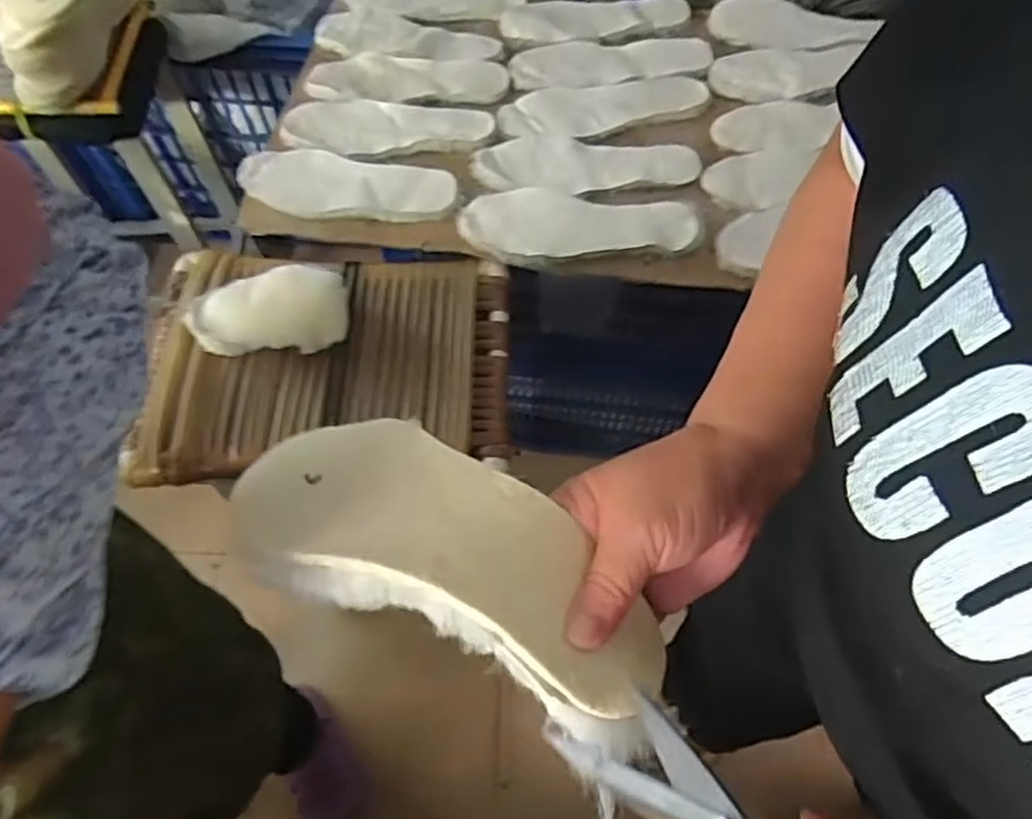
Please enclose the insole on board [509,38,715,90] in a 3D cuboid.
[{"bbox_3d":[0.125,-0.464,0.959,0.262,0.011,0.085,-6,63,-2],"label":"insole on board"}]

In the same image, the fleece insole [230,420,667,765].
[{"bbox_3d":[-0.046,0.062,0.328,0.237,0.061,0.094,24,57,32],"label":"fleece insole"}]

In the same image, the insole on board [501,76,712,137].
[{"bbox_3d":[0.113,-0.386,0.920,0.269,0.006,0.084,-9,64,-6],"label":"insole on board"}]

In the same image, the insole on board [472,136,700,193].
[{"bbox_3d":[0.084,-0.296,0.868,0.263,0.014,0.091,-2,61,0],"label":"insole on board"}]

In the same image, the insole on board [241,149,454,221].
[{"bbox_3d":[-0.202,-0.265,0.848,0.255,0.019,0.090,4,70,3],"label":"insole on board"}]

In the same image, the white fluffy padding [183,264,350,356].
[{"bbox_3d":[-0.267,-0.103,0.773,0.167,0.044,0.092,-8,93,3],"label":"white fluffy padding"}]

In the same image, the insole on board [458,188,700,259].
[{"bbox_3d":[0.072,-0.211,0.825,0.263,0.020,0.088,1,64,-2],"label":"insole on board"}]

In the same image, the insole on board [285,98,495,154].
[{"bbox_3d":[-0.160,-0.350,0.892,0.255,0.019,0.088,-1,61,0],"label":"insole on board"}]

